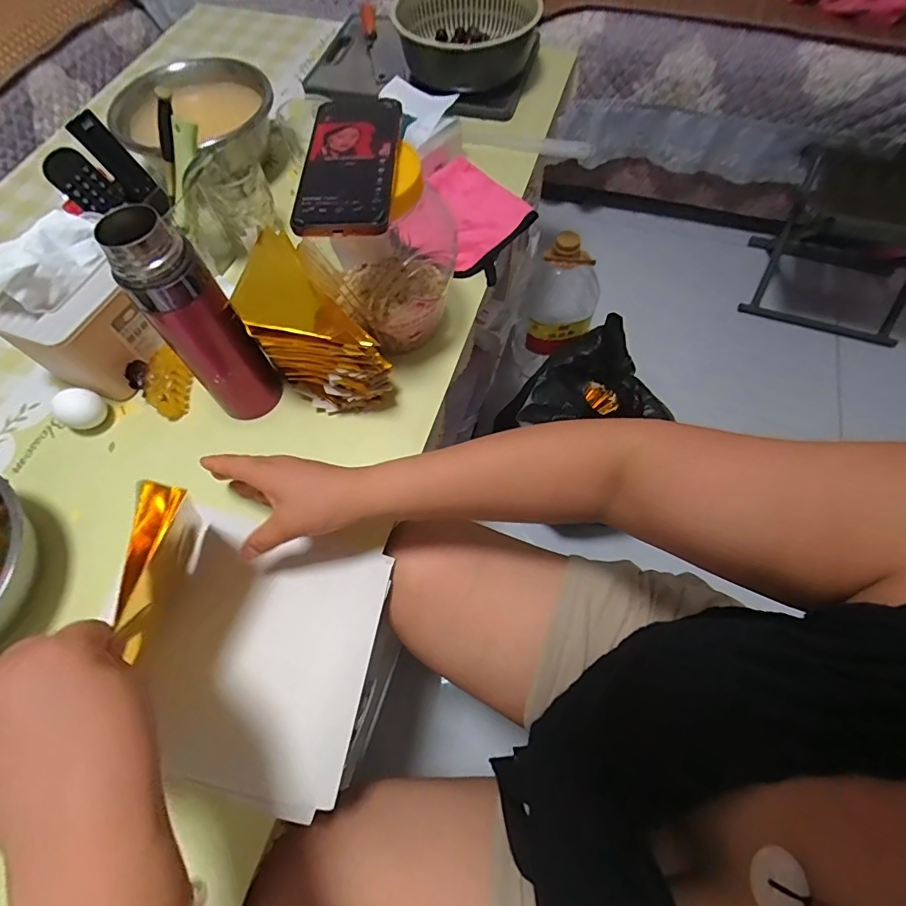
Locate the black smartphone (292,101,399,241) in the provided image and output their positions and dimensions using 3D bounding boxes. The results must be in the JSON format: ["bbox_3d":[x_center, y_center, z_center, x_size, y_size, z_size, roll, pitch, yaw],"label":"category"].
[{"bbox_3d":[-0.085,-0.243,0.397,0.075,0.012,0.160,0,64,2],"label":"black smartphone"}]

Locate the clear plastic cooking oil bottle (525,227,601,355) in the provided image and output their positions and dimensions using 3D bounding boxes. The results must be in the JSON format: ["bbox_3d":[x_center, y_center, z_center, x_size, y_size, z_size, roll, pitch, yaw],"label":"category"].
[{"bbox_3d":[0.214,-0.304,0.967,0.139,0.293,0.136,13,65,8],"label":"clear plastic cooking oil bottle"}]

